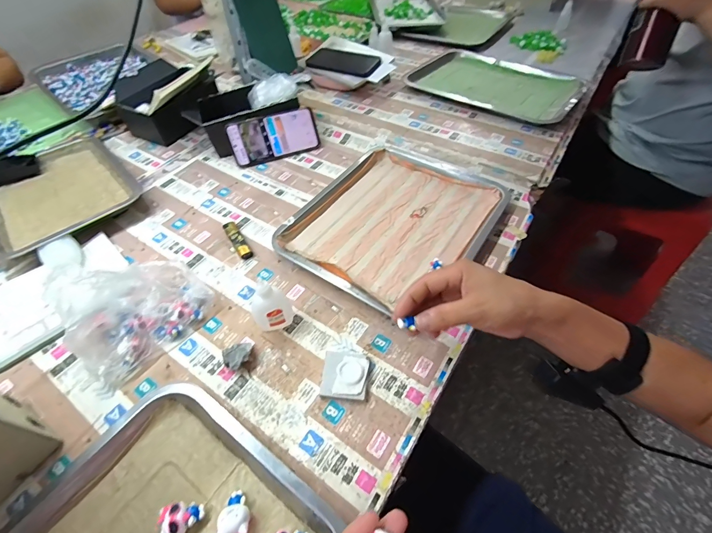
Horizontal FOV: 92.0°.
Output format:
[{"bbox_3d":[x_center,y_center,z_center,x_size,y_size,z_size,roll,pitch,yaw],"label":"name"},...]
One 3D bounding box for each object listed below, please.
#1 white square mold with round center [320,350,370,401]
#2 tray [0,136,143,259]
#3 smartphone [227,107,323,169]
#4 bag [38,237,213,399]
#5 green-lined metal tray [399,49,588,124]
[{"bbox_3d":[-0.011,0.119,0.381,0.048,0.016,0.054,4,52,4],"label":"white square mold with round center"},{"bbox_3d":[-0.513,-0.135,0.590,0.209,0.033,0.286,-37,60,-25],"label":"tray"},{"bbox_3d":[-0.151,-0.241,0.639,0.161,0.076,0.006,-20,21,-13],"label":"smartphone"},{"bbox_3d":[-0.268,0.040,0.397,0.108,0.099,0.150,31,58,23],"label":"bag"},{"bbox_3d":[0.289,-0.413,0.770,0.380,0.031,0.209,32,59,24],"label":"green-lined metal tray"}]

